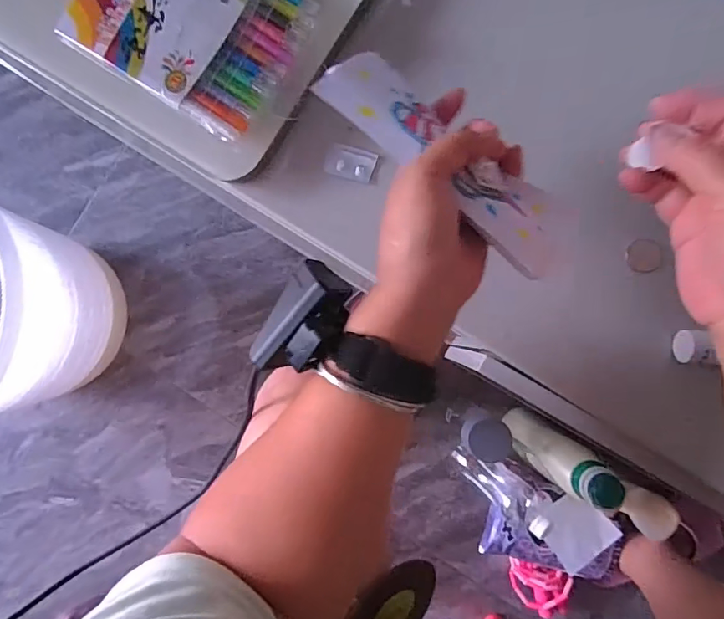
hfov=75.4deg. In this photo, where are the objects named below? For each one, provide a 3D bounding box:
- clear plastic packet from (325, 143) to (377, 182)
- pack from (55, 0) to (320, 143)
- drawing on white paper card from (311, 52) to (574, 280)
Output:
[{"bbox_3d":[-0.008,-0.111,0.356,0.036,0.008,0.022,15,89,1],"label":"clear plastic packet"},{"bbox_3d":[-0.122,-0.206,0.330,0.154,0.015,0.117,32,89,1],"label":"pack"},{"bbox_3d":[0.051,-0.088,0.269,0.163,0.015,0.063,36,62,-4],"label":"drawing on white paper card"}]

